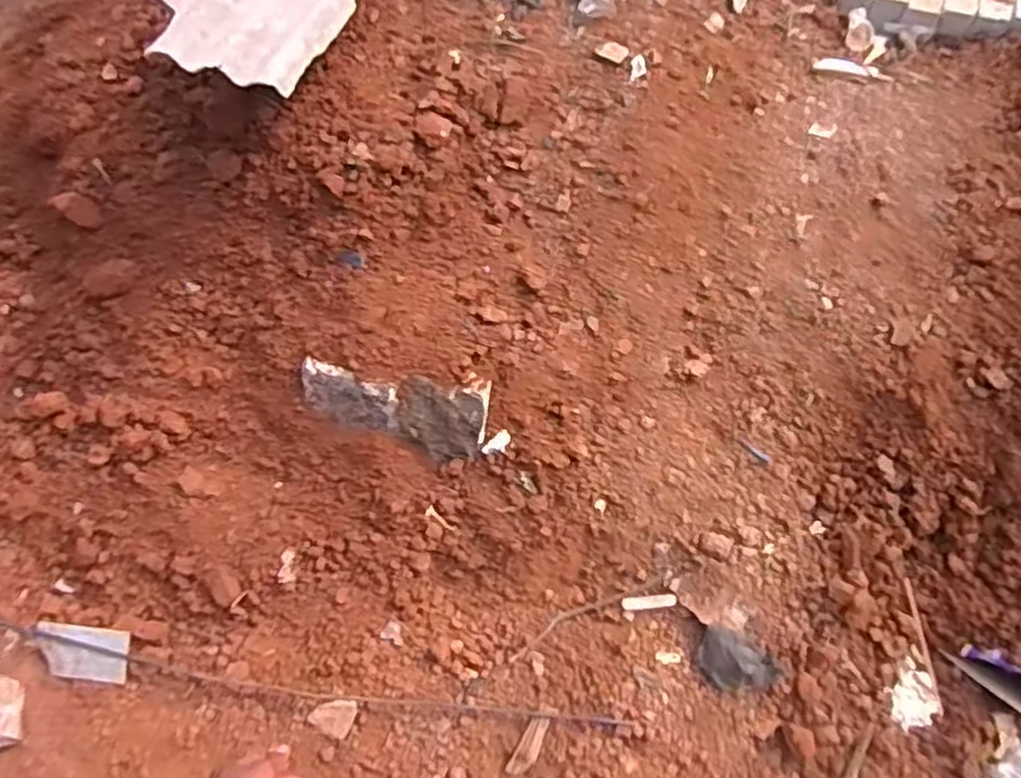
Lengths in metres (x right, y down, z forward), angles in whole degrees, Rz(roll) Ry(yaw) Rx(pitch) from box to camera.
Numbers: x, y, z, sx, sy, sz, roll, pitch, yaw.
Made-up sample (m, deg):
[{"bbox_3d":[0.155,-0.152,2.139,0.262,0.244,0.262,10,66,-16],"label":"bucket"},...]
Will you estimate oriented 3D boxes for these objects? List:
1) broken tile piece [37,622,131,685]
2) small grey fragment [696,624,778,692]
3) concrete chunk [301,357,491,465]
[{"bbox_3d":[-0.865,0.533,1.492,0.195,0.016,0.101,6,82,3],"label":"broken tile piece"},{"bbox_3d":[0.435,0.535,1.442,0.146,0.013,0.100,33,85,11],"label":"small grey fragment"},{"bbox_3d":[-0.230,0.037,1.489,0.362,0.180,0.060,9,30,1],"label":"concrete chunk"}]

